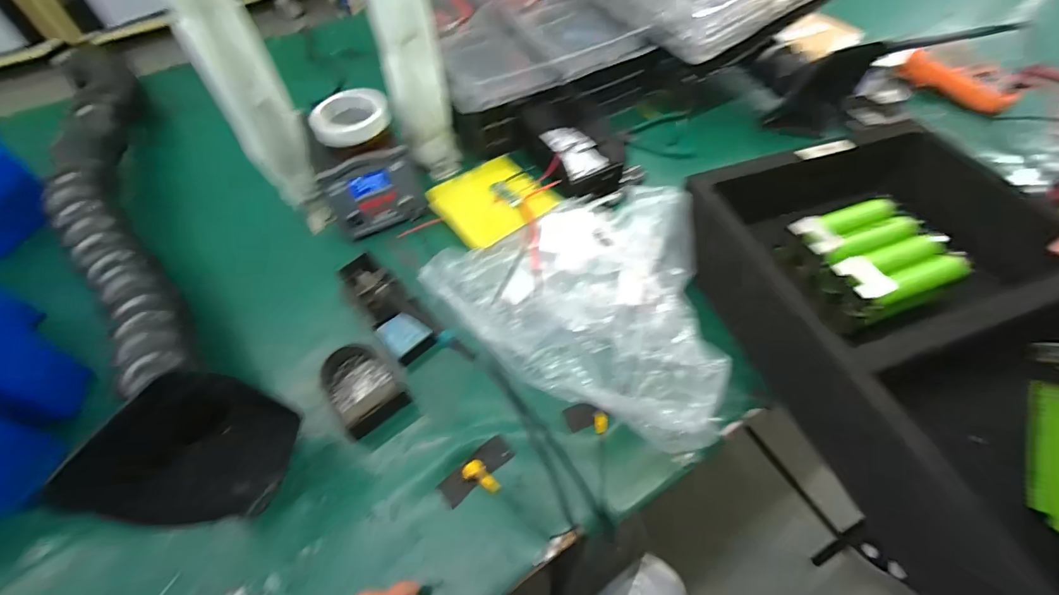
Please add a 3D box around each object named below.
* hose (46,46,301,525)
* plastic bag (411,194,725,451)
[{"bbox_3d":[-0.504,-0.042,0.594,0.152,0.223,0.718,-29,60,-17],"label":"hose"},{"bbox_3d":[0.077,-0.017,0.536,0.360,0.093,0.295,31,62,21],"label":"plastic bag"}]

